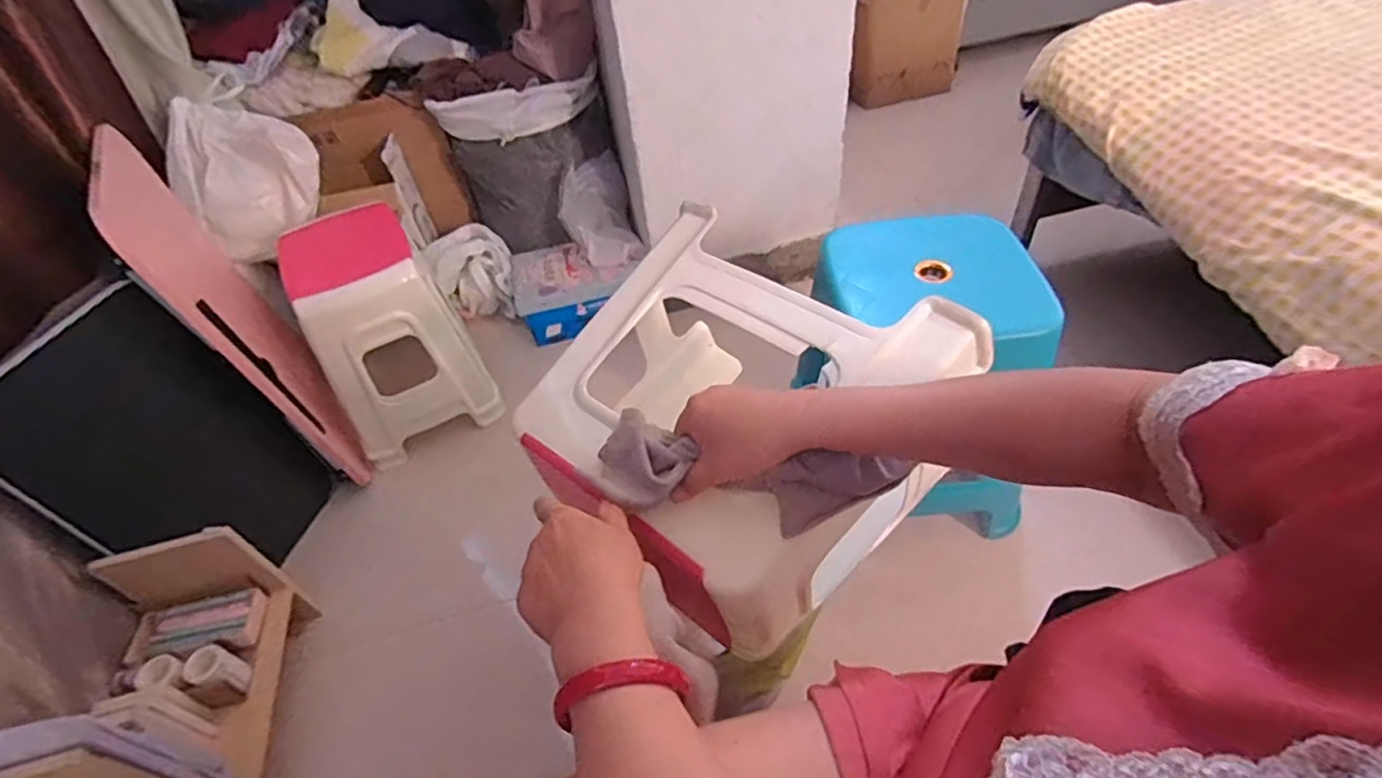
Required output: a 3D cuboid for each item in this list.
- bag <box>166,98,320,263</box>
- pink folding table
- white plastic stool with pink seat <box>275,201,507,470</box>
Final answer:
[{"bbox_3d":[-0.805,-0.391,1.183,0.229,0.224,0.112,-28,50,-19],"label":"bag"},{"bbox_3d":[-0.713,-0.113,1.042,0.030,0.551,0.369,-32,50,-14],"label":"pink folding table"},{"bbox_3d":[-0.542,-0.111,1.174,0.241,0.326,0.290,-24,49,-16],"label":"white plastic stool with pink seat"}]

